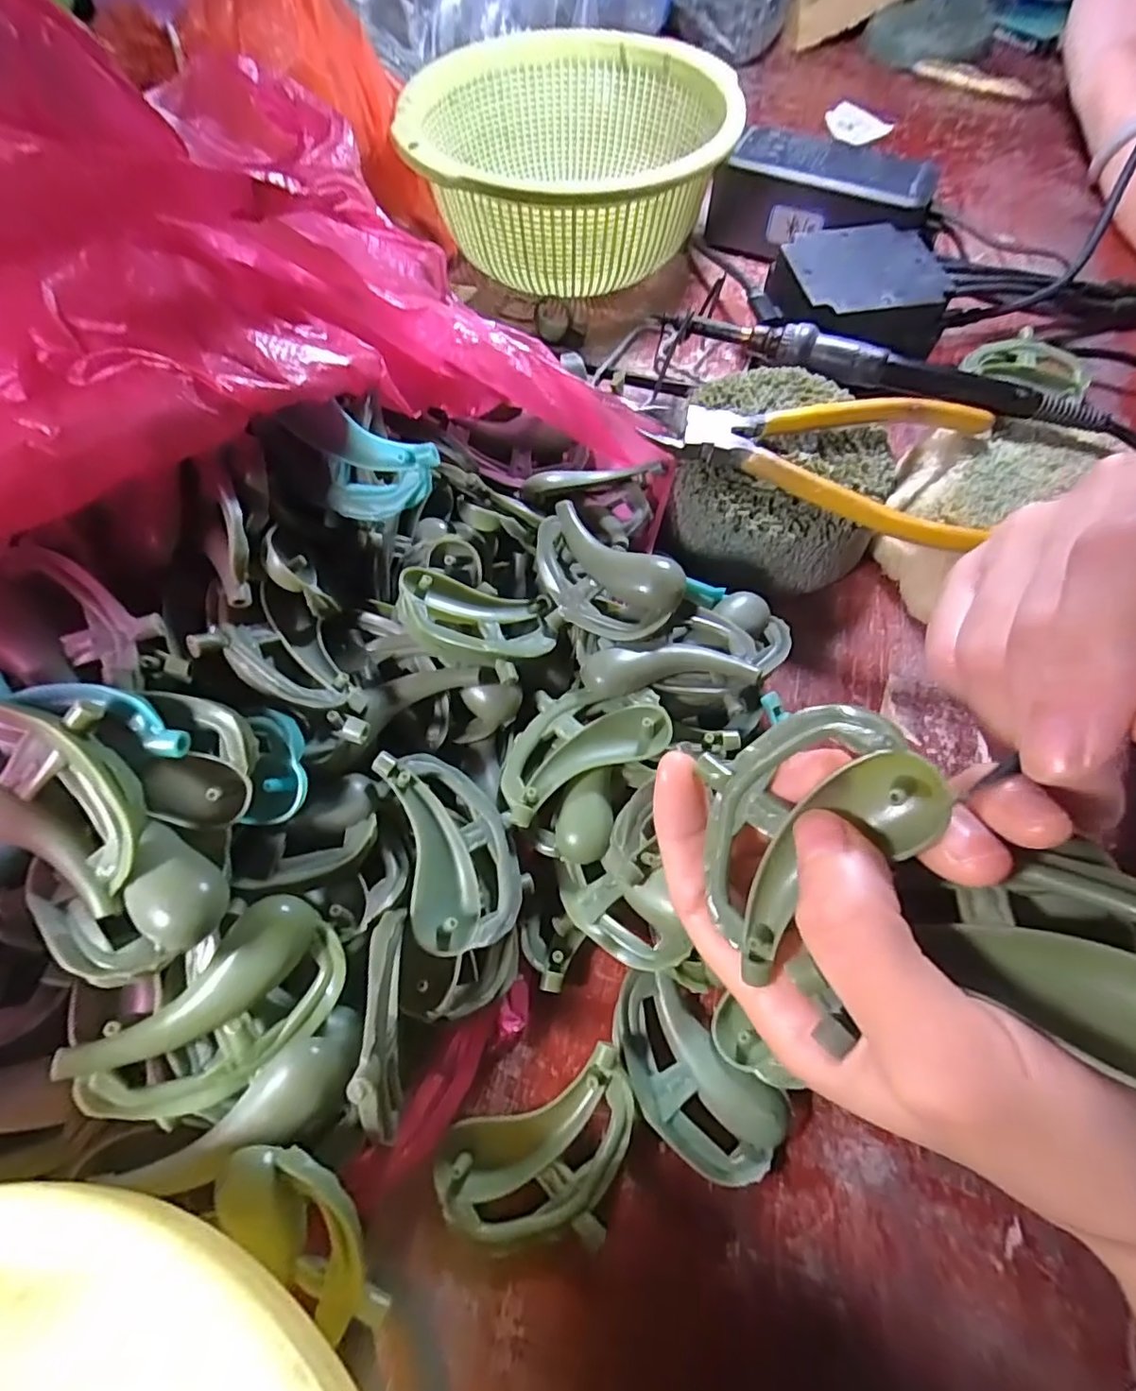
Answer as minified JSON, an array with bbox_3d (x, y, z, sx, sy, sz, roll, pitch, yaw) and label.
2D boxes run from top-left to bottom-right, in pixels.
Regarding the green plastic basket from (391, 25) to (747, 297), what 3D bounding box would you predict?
[{"bbox_3d":[0.005,-0.332,0.371,0.179,0.072,0.201,18,66,9],"label":"green plastic basket"}]

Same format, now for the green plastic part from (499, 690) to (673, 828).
[{"bbox_3d":[0.002,0.015,0.222,0.066,0.013,0.041,-28,68,-12],"label":"green plastic part"}]

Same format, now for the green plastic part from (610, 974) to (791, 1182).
[{"bbox_3d":[0.039,0.125,0.194,0.064,0.012,0.035,41,72,18],"label":"green plastic part"}]

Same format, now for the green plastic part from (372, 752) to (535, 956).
[{"bbox_3d":[-0.038,0.051,0.200,0.038,0.018,0.064,-10,69,-22],"label":"green plastic part"}]

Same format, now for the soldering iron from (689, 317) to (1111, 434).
[{"bbox_3d":[0.149,-0.156,0.286,0.190,0.022,0.023,24,67,11],"label":"soldering iron"}]

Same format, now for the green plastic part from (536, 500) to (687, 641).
[{"bbox_3d":[0.012,-0.047,0.233,0.065,0.017,0.036,35,70,16],"label":"green plastic part"}]

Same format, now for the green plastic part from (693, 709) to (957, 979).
[{"bbox_3d":[0.050,0.029,0.137,0.042,0.008,0.063,46,118,21],"label":"green plastic part"}]

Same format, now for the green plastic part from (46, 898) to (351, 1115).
[{"bbox_3d":[-0.095,0.086,0.160,0.065,0.016,0.035,-33,69,-14],"label":"green plastic part"}]

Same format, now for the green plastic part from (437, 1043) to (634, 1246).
[{"bbox_3d":[-0.006,0.143,0.179,0.065,0.015,0.042,-25,67,-11],"label":"green plastic part"}]

